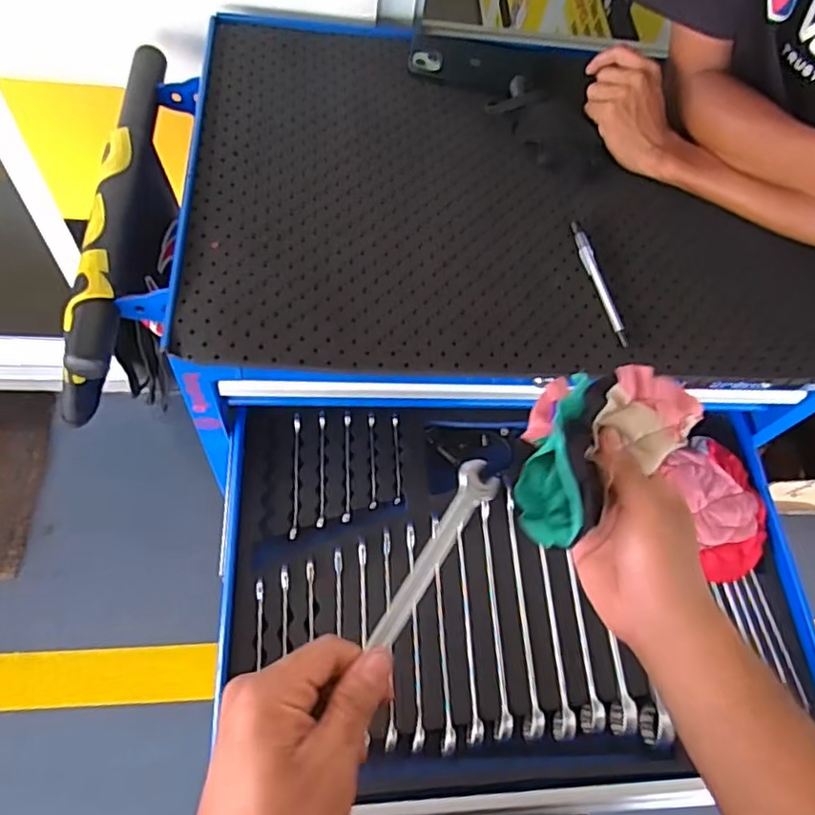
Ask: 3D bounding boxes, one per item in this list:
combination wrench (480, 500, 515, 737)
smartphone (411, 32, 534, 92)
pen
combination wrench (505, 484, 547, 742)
[{"bbox_3d":[0.086,0.199,0.597,0.016,0.012,0.216,2,63,-7],"label":"combination wrench"},{"bbox_3d":[0.072,-0.404,0.720,0.137,0.012,0.071,14,62,-1],"label":"smartphone"},{"bbox_3d":[0.189,-0.124,0.602,0.013,0.007,0.148,-9,65,-13],"label":"pen"},{"bbox_3d":[0.112,0.193,0.605,0.019,0.011,0.236,1,63,-8],"label":"combination wrench"}]

